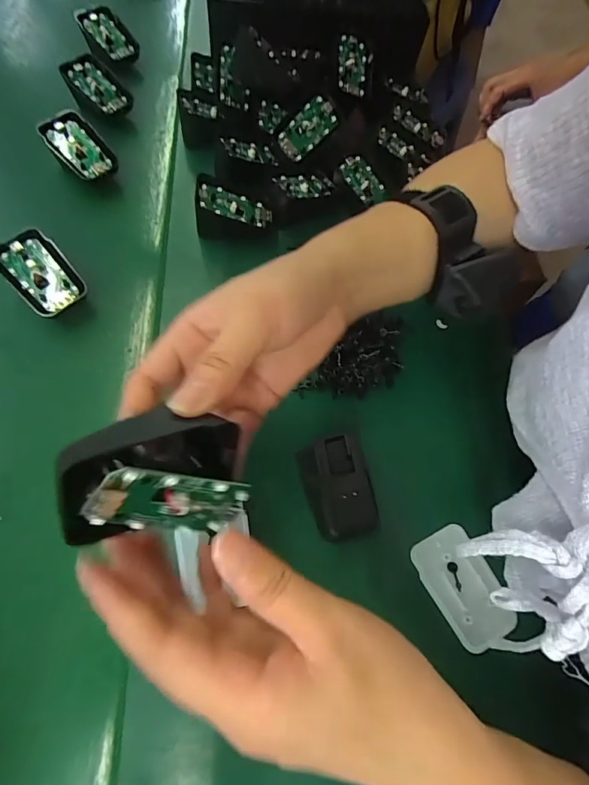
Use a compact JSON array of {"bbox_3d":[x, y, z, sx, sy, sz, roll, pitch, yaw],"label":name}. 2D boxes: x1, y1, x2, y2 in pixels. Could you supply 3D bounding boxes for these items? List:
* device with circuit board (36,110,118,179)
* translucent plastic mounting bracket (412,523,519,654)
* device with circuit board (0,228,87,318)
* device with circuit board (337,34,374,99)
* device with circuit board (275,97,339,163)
[{"bbox_3d":[-0.204,-0.232,0.395,0.042,0.012,0.068,-40,94,-16],"label":"device with circuit board"},{"bbox_3d":[0.109,0.124,0.271,0.041,0.004,0.068,-31,64,-3],"label":"translucent plastic mounting bracket"},{"bbox_3d":[-0.198,-0.092,0.325,0.044,0.011,0.067,-39,91,-20],"label":"device with circuit board"},{"bbox_3d":[0.063,-0.342,0.439,0.037,0.006,0.065,2,86,-18],"label":"device with circuit board"},{"bbox_3d":[0.013,-0.260,0.412,0.062,0.005,0.032,-44,107,1],"label":"device with circuit board"}]

